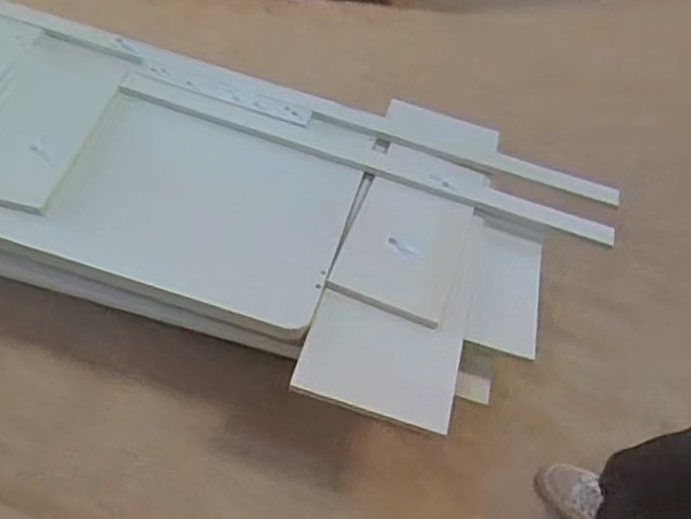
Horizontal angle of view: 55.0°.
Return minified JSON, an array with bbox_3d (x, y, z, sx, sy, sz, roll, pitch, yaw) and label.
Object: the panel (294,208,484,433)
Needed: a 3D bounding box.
[{"bbox_3d":[0.065,0.171,1.148,0.272,0.032,0.204,20,52,-6],"label":"panel"}]

